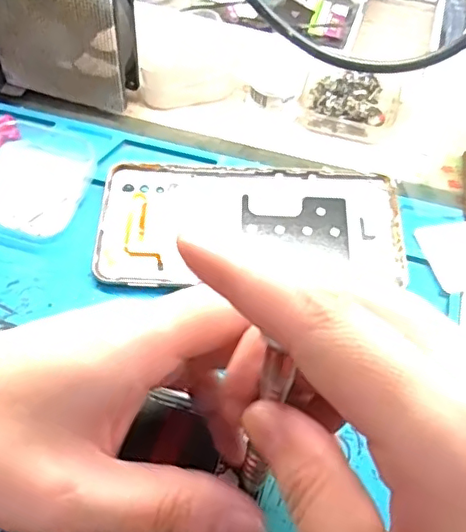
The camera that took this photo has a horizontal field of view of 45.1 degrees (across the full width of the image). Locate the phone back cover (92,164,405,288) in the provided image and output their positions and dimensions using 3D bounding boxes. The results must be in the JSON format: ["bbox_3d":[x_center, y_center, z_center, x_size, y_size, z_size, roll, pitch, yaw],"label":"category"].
[{"bbox_3d":[0.009,-0.024,0.305,0.160,0.009,0.072,1,57,-2],"label":"phone back cover"}]

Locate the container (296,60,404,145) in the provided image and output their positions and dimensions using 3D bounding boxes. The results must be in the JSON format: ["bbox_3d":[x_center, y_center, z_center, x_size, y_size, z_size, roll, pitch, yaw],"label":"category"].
[{"bbox_3d":[0.078,-0.113,0.368,0.063,0.021,0.062,19,58,9],"label":"container"}]

